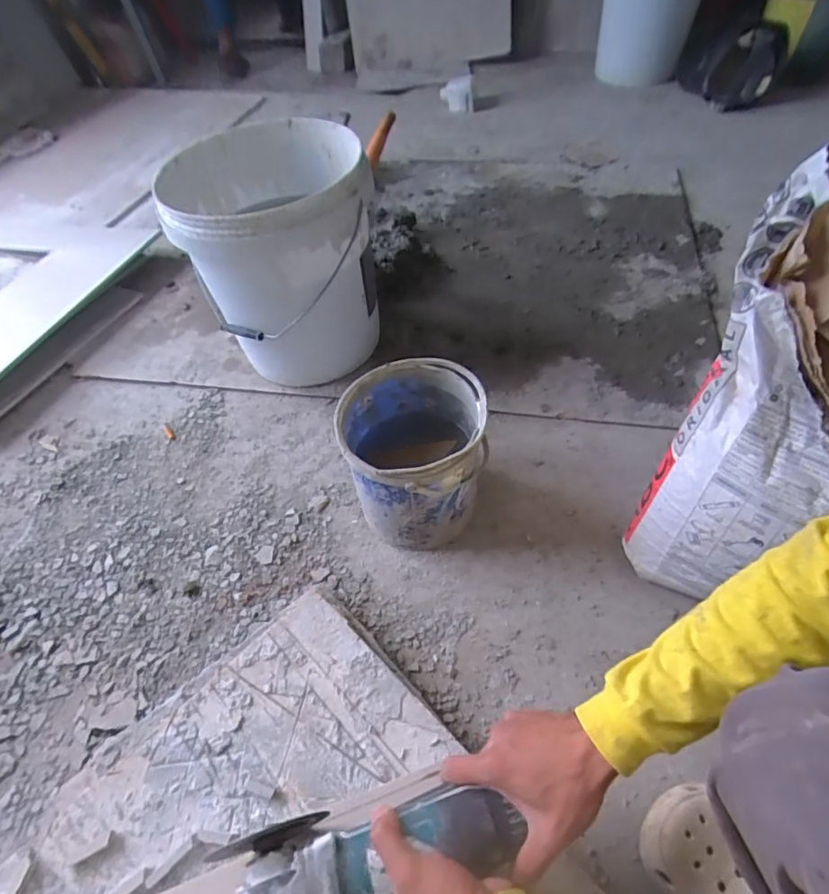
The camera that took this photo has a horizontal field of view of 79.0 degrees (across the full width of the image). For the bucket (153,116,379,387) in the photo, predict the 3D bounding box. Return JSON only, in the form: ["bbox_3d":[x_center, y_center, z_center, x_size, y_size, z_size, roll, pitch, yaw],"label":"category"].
[{"bbox_3d":[-0.208,-0.299,0.830,0.294,0.333,0.293,-14,53,-5],"label":"bucket"}]

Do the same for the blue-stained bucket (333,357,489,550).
[{"bbox_3d":[-0.001,0.018,0.659,0.168,0.203,0.170,-2,54,3],"label":"blue-stained bucket"}]

